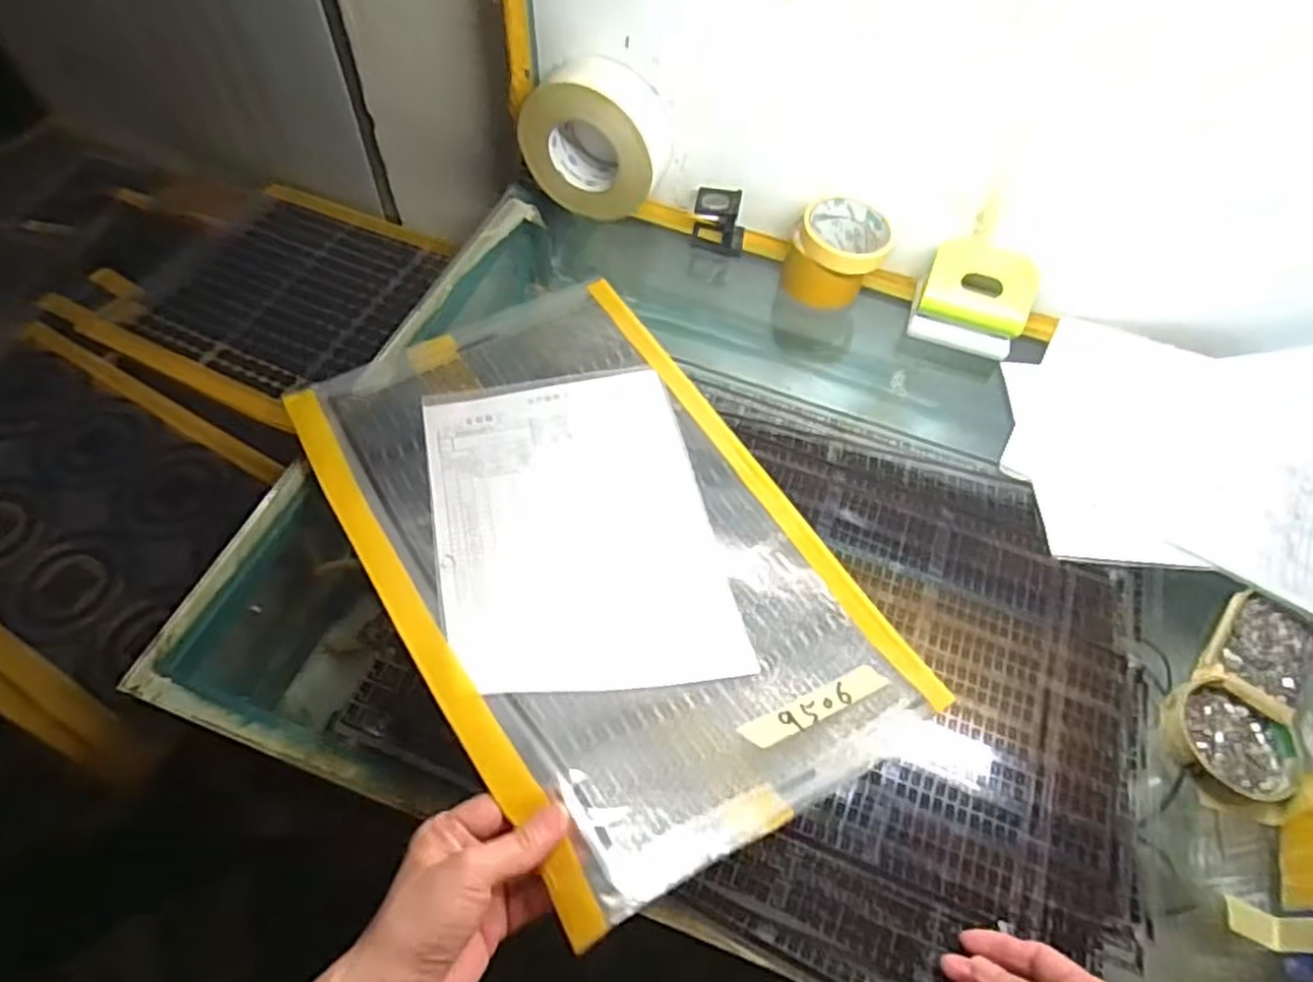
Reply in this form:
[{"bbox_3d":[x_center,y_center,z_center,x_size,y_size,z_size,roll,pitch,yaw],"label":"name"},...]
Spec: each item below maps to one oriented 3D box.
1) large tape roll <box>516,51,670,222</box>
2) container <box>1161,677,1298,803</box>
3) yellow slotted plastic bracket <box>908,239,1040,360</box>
[{"bbox_3d":[-0.061,-0.356,0.733,0.146,0.128,0.068,19,59,7],"label":"large tape roll"},{"bbox_3d":[0.403,0.176,0.513,0.083,0.018,0.075,31,61,14],"label":"container"},{"bbox_3d":[0.313,-0.195,0.712,0.107,0.070,0.086,22,60,9],"label":"yellow slotted plastic bracket"}]

